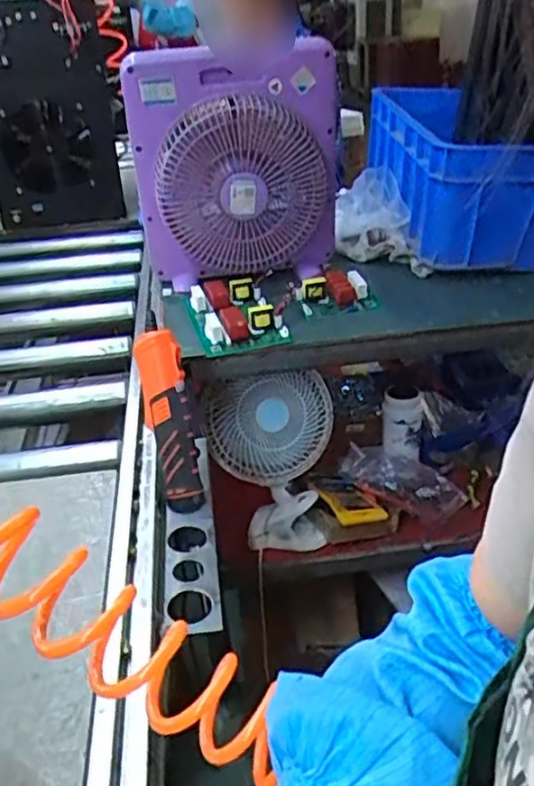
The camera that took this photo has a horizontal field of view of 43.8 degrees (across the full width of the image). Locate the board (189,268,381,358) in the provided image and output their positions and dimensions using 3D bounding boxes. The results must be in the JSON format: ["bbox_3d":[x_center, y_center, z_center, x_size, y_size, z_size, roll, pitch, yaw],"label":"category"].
[{"bbox_3d":[0.015,-0.140,1.000,0.281,0.037,0.182,-17,33,-22],"label":"board"}]

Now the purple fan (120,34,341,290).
[{"bbox_3d":[-0.044,-0.342,1.048,0.320,0.351,0.121,-7,30,-5],"label":"purple fan"}]

